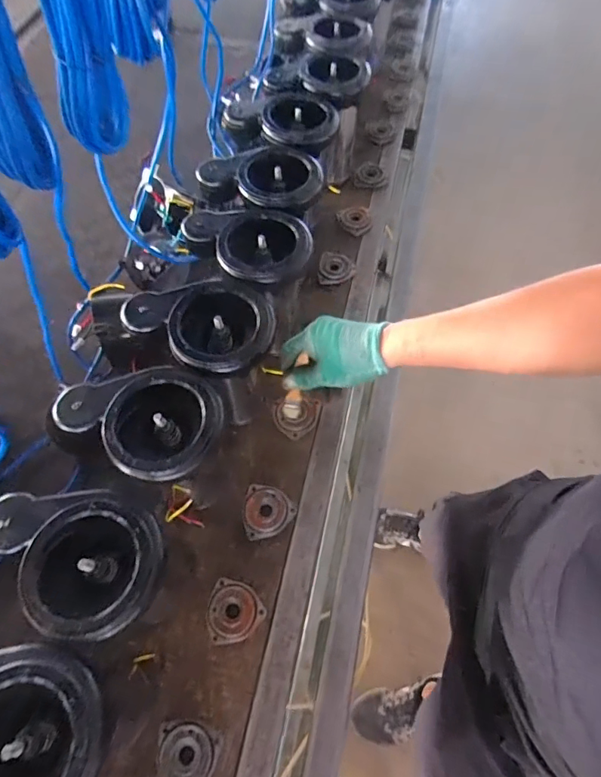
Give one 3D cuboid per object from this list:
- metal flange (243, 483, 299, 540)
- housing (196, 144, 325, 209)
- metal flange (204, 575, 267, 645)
[{"bbox_3d":[-0.042,0.163,0.588,0.065,0.022,0.067,13,62,7],"label":"metal flange"},{"bbox_3d":[-0.056,-0.287,0.643,0.174,0.056,0.115,5,62,4],"label":"housing"},{"bbox_3d":[-0.075,0.263,0.532,0.065,0.022,0.066,0,61,1],"label":"metal flange"}]

